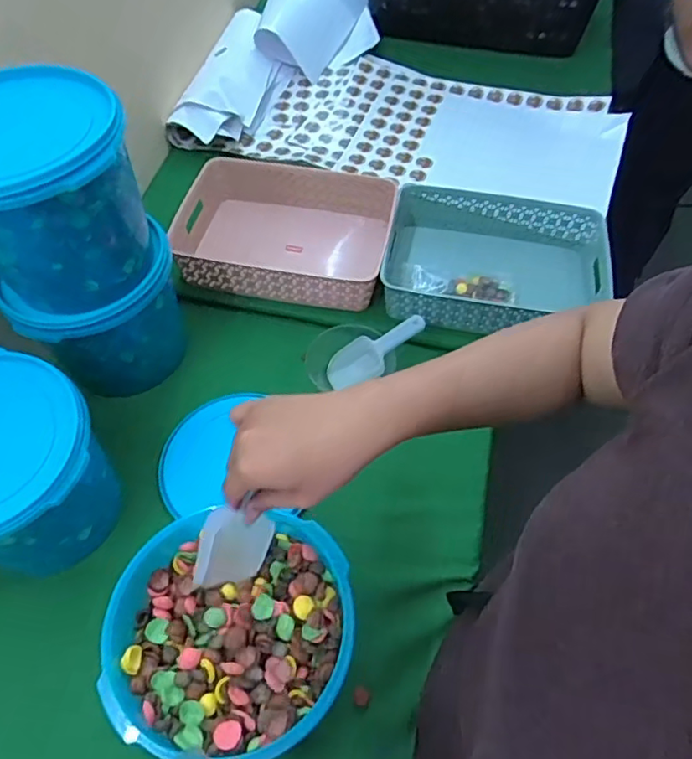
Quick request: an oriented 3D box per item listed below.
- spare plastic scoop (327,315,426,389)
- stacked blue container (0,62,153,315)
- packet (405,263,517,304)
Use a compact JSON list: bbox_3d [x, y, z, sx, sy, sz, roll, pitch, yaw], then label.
[{"bbox_3d":[0.040,-0.038,0.814,0.151,0.028,0.052,-32,56,19],"label":"spare plastic scoop"},{"bbox_3d":[-0.311,-0.191,0.634,0.175,0.189,0.164,0,57,0],"label":"stacked blue container"},{"bbox_3d":[0.171,-0.140,0.893,0.164,0.021,0.052,11,57,8],"label":"packet"}]

